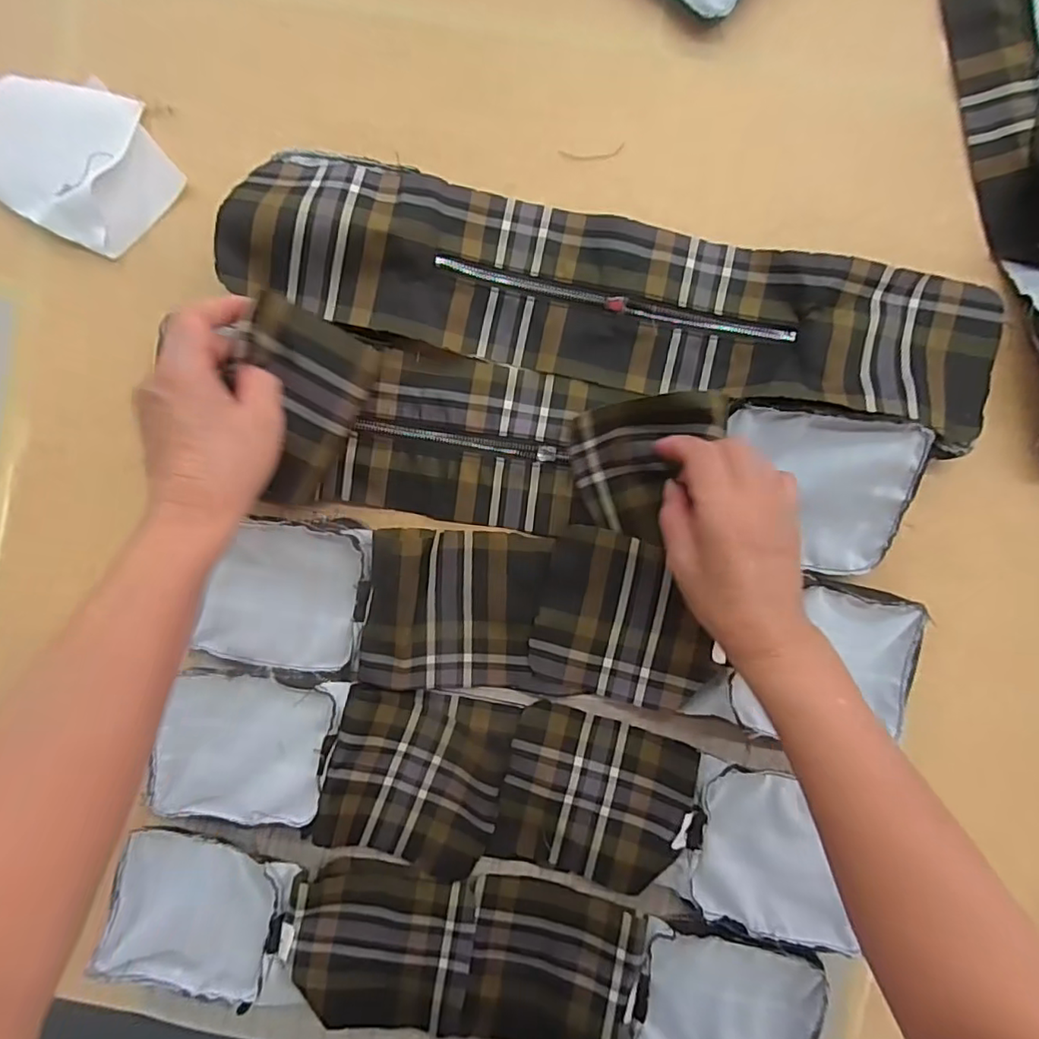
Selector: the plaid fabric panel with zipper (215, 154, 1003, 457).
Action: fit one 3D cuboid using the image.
[{"bbox_3d":[0.066,-0.156,0.410,0.533,0.041,0.122,12,91,2],"label":"plaid fabric panel with zipper"}]

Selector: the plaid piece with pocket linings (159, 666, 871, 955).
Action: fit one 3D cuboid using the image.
[{"bbox_3d":[-0.016,0.205,0.435,0.489,0.033,0.131,8,91,2],"label":"plaid piece with pocket linings"}]

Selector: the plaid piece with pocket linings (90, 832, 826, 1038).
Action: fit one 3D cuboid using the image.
[{"bbox_3d":[-0.044,0.332,0.433,0.513,0.025,0.122,8,91,2],"label":"plaid piece with pocket linings"}]

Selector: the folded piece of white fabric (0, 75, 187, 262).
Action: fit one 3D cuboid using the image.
[{"bbox_3d":[-0.330,-0.271,0.440,0.144,0.026,0.116,29,92,1],"label":"folded piece of white fabric"}]

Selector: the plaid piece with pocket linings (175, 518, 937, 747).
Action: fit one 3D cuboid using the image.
[{"bbox_3d":[0.029,0.072,0.423,0.508,0.029,0.124,6,91,2],"label":"plaid piece with pocket linings"}]

